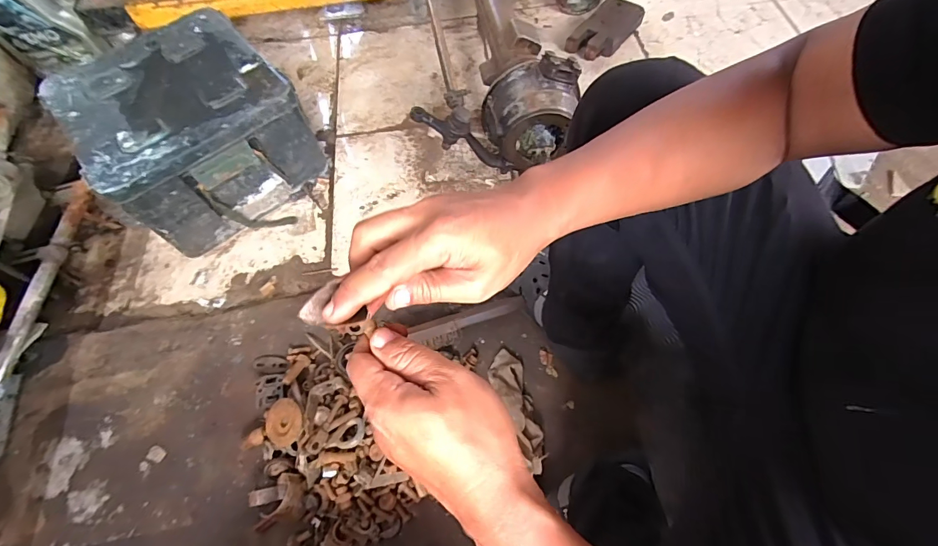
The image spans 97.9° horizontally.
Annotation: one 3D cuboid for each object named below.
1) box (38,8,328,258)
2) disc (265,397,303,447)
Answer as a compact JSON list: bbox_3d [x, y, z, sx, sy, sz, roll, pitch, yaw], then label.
[{"bbox_3d":[-0.551,-0.282,0.849,0.359,0.228,0.367,-39,69,-17],"label":"box"},{"bbox_3d":[-0.293,0.238,0.649,0.063,0.009,0.074,14,90,14],"label":"disc"}]

